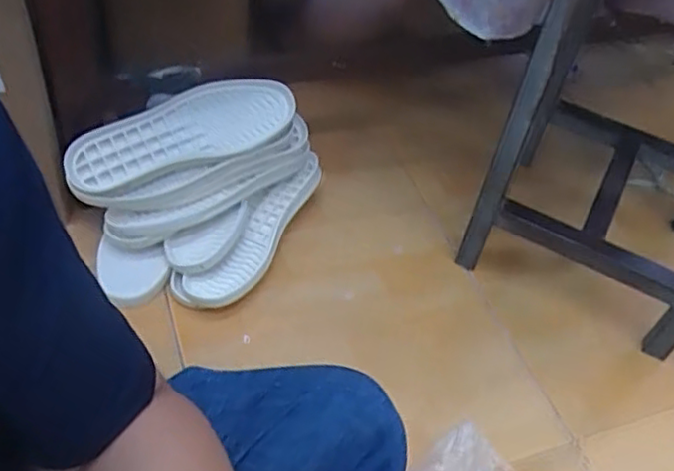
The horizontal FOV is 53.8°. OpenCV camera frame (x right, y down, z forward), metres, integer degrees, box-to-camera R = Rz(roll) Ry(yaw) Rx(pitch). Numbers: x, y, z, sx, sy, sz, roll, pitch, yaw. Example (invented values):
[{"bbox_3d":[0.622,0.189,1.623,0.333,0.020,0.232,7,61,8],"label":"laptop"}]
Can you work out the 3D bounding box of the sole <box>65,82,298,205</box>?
[{"bbox_3d":[-0.192,-0.129,0.845,0.284,0.027,0.100,-22,92,-16],"label":"sole"}]

